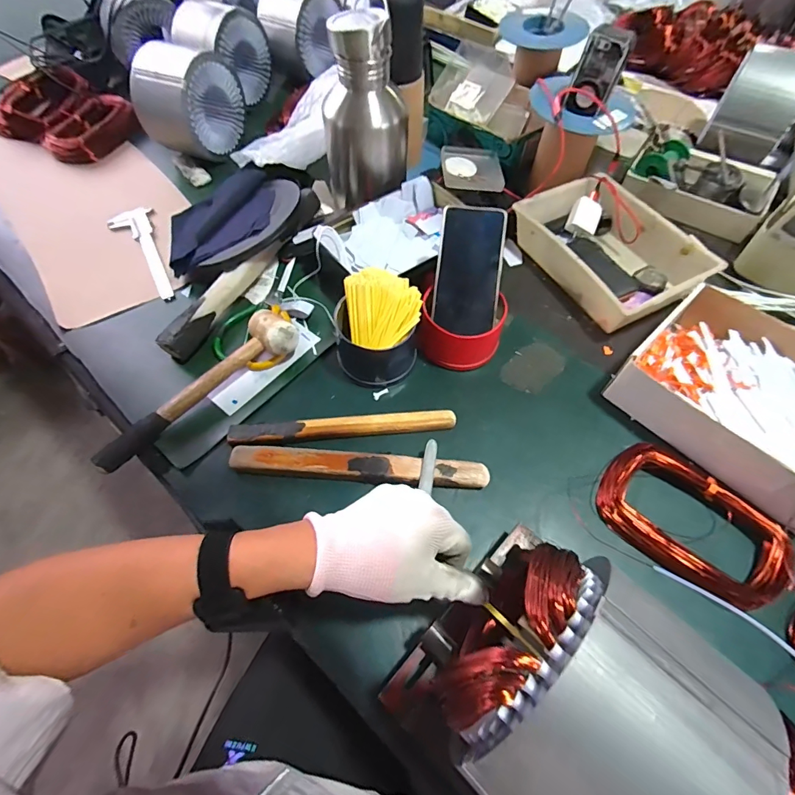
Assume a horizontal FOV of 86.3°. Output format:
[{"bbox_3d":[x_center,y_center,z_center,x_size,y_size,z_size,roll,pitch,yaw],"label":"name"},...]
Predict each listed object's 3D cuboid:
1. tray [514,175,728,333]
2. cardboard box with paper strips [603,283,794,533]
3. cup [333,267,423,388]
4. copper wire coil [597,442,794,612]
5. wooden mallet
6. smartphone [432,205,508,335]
[{"bbox_3d":[0.303,-0.211,0.612,0.168,0.062,0.251,-25,63,-12],"label":"tray"},{"bbox_3d":[0.396,-0.001,0.473,0.199,0.067,0.246,-37,66,-18],"label":"cardboard box with paper strips"},{"bbox_3d":[-0.025,-0.083,0.518,0.098,0.089,0.101,-1,60,1],"label":"cup"},{"bbox_3d":[0.303,0.123,0.434,0.176,0.030,0.124,34,67,19],"label":"copper wire coil"},{"bbox_3d":[-0.225,-0.013,0.494,0.065,0.047,0.267,38,68,21],"label":"wooden mallet"},{"bbox_3d":[0.088,-0.155,0.514,0.076,0.010,0.150,6,94,3],"label":"smartphone"}]

